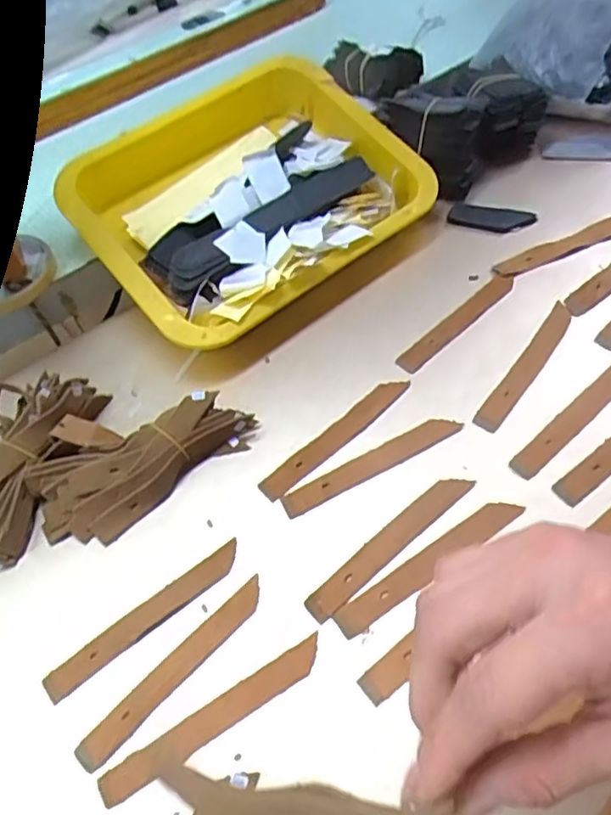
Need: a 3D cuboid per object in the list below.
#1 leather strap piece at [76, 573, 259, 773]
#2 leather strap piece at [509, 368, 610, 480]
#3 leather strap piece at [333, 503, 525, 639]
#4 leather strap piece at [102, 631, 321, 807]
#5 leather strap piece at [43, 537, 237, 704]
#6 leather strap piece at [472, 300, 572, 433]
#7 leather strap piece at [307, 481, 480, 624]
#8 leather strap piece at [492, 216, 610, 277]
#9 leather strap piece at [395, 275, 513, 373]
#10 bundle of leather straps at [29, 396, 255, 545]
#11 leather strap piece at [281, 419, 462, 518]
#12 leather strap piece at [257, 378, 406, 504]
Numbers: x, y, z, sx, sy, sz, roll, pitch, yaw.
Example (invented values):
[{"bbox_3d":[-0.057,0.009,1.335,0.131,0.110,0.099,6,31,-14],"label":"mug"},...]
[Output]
[{"bbox_3d":[-0.069,0.140,0.341,0.016,0.004,0.122,37,65,27],"label":"leather strap piece"},{"bbox_3d":[0.178,0.004,0.411,0.122,0.006,0.016,-36,59,-19],"label":"leather strap piece"},{"bbox_3d":[0.071,0.087,0.360,0.124,0.004,0.018,-29,57,-15],"label":"leather strap piece"},{"bbox_3d":[-0.045,0.158,0.324,0.125,0.004,0.015,-29,57,-15],"label":"leather strap piece"},{"bbox_3d":[-0.089,0.118,0.357,0.123,0.004,0.015,-34,58,-18],"label":"leather strap piece"},{"bbox_3d":[0.154,-0.031,0.436,0.018,0.008,0.121,31,62,24],"label":"leather strap piece"},{"bbox_3d":[0.049,0.077,0.369,0.121,0.004,0.019,-37,59,-20],"label":"leather strap piece"},{"bbox_3d":[0.204,-0.128,0.500,0.121,0.008,0.019,-21,55,-10],"label":"leather strap piece"},{"bbox_3d":[0.112,-0.064,0.466,0.116,0.006,0.016,-39,71,-16],"label":"leather strap piece"},{"bbox_3d":[-0.102,0.033,0.405,0.141,0.029,0.055,-30,57,-16],"label":"bundle of leather straps"},{"bbox_3d":[0.042,0.035,0.402,0.122,0.004,0.017,-26,56,-13],"label":"leather strap piece"},{"bbox_3d":[0.022,0.019,0.418,0.121,0.007,0.018,-38,59,-20],"label":"leather strap piece"}]

